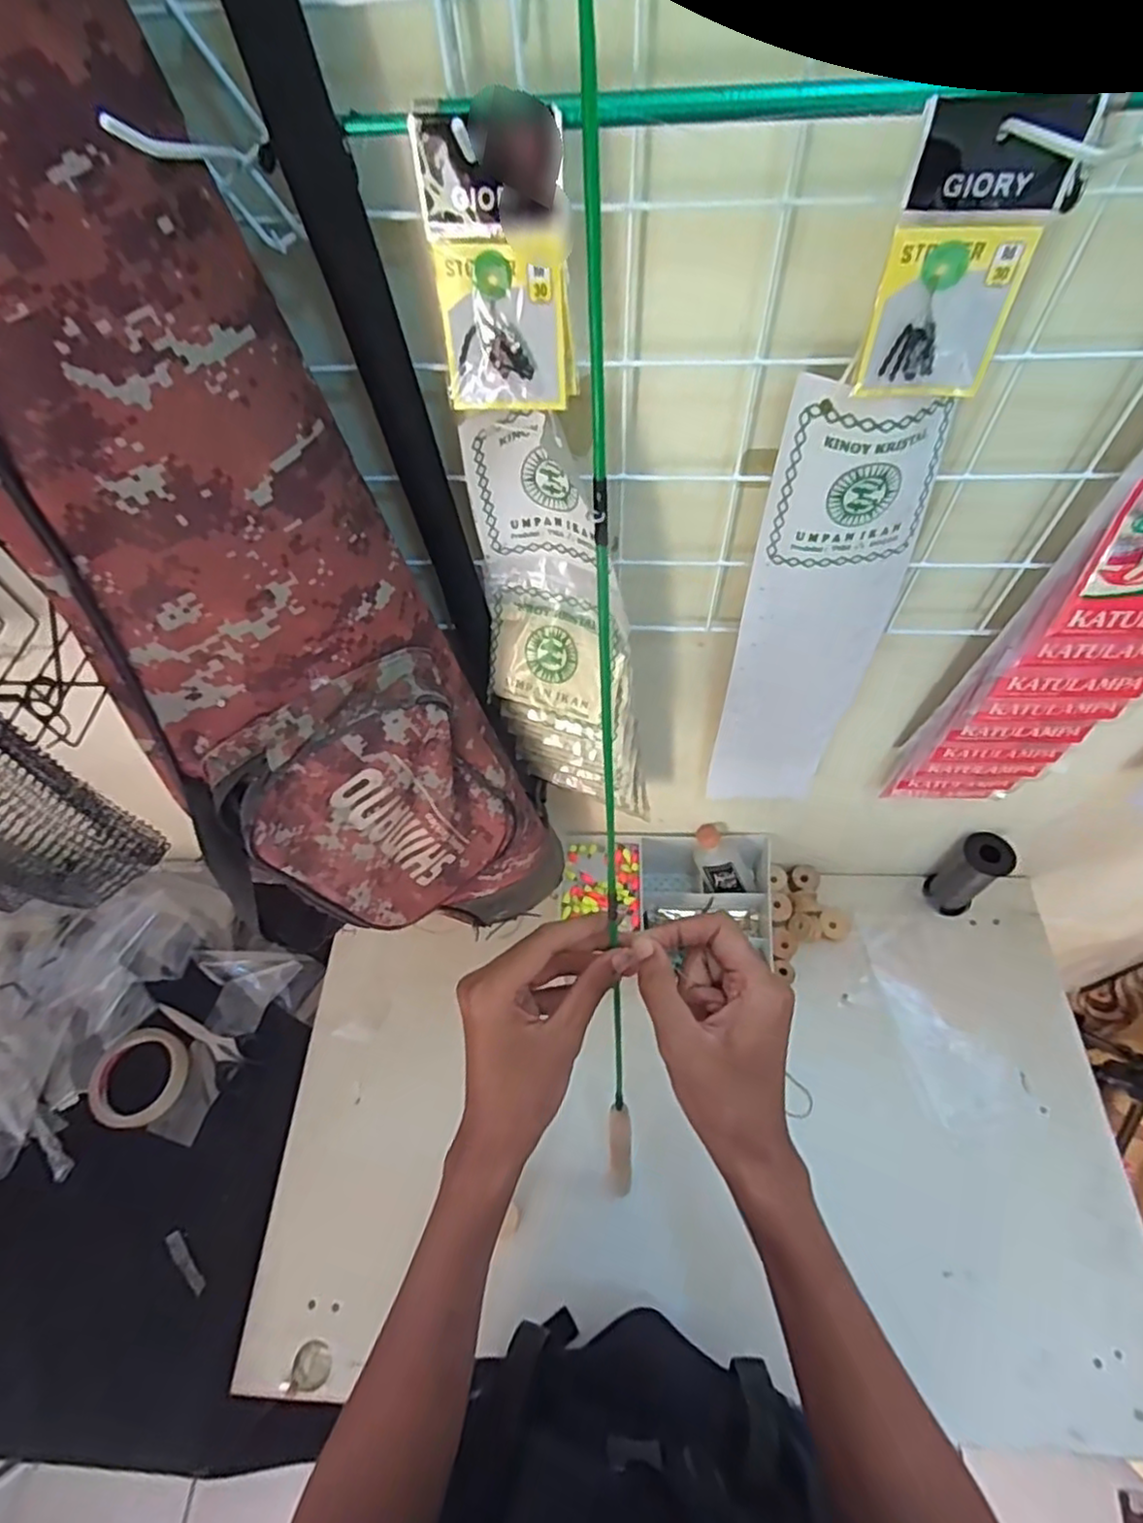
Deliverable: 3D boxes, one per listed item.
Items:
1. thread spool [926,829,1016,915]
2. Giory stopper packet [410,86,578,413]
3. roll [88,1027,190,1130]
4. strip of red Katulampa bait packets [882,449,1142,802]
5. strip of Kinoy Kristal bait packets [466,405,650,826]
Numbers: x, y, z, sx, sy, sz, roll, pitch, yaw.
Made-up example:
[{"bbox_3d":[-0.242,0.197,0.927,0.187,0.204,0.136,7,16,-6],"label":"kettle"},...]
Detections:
[{"bbox_3d":[0.439,0.125,0.745,0.050,0.116,0.052,-2,58,2],"label":"thread spool"},{"bbox_3d":[-0.028,-0.191,0.266,0.054,0.096,0.019,2,58,5],"label":"Giory stopper packet"},{"bbox_3d":[-0.460,0.336,0.718,0.091,0.019,0.096,-2,58,2],"label":"roll"},{"bbox_3d":[0.336,-0.069,0.440,0.118,0.402,0.027,1,58,4],"label":"strip of red Katulampa bait packets"},{"bbox_3d":[0.000,-0.062,0.451,0.109,0.318,0.067,0,58,3],"label":"strip of Kinoy Kristal bait packets"}]

